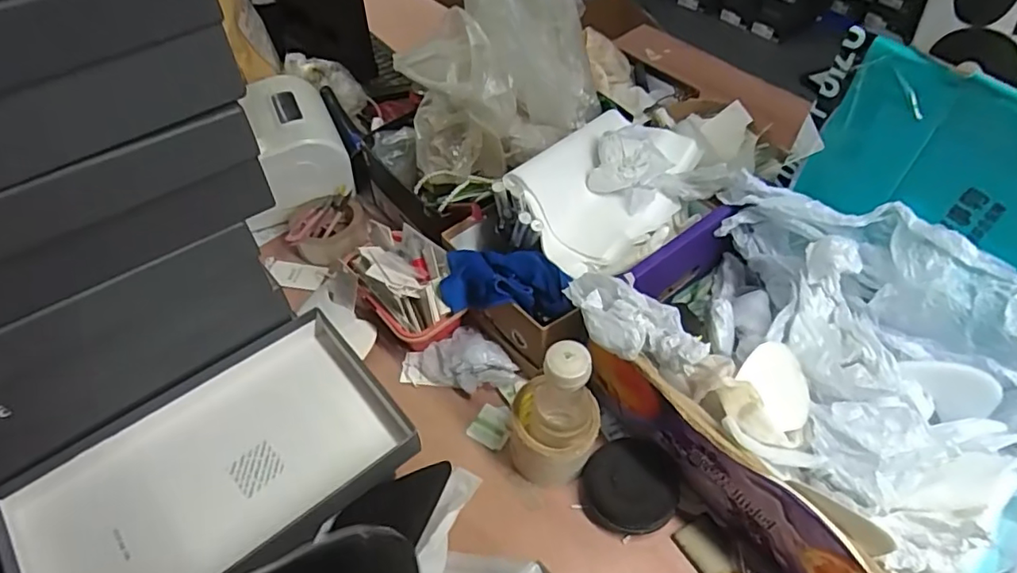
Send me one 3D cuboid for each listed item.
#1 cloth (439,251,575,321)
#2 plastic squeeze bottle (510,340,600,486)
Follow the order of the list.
[{"bbox_3d":[-0.001,0.000,0.649,0.148,0.042,0.084,4,51,4],"label":"cloth"},{"bbox_3d":[0.043,0.124,0.559,0.086,0.187,0.076,14,53,11],"label":"plastic squeeze bottle"}]

